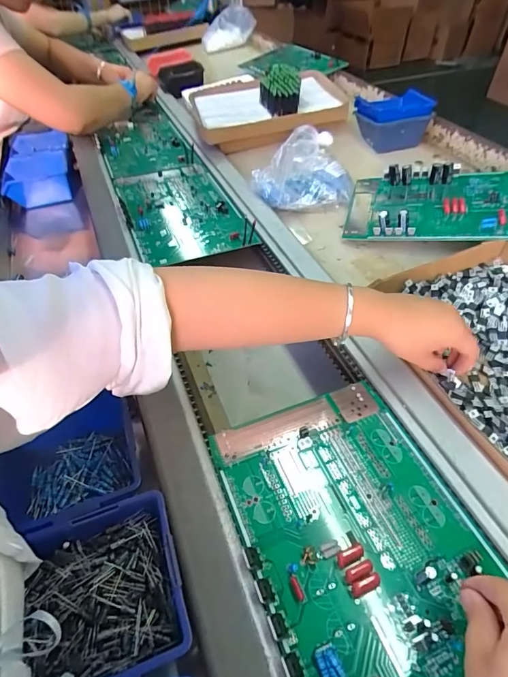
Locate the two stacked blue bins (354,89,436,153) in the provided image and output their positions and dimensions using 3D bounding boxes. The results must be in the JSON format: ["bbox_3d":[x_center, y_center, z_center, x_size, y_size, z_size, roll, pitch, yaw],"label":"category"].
[{"bbox_3d":[0.278,-0.442,0.805,0.126,0.095,0.106,-4,47,-7],"label":"two stacked blue bins"}]

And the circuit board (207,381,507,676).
[{"bbox_3d":[0.093,0.179,0.307,0.173,0.020,0.314,-19,49,-11],"label":"circuit board"}]

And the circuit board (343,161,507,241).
[{"bbox_3d":[0.304,-0.217,0.604,0.316,0.046,0.203,7,49,24],"label":"circuit board"}]

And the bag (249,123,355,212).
[{"bbox_3d":[0.090,-0.286,0.677,0.142,0.091,0.130,-24,52,-23],"label":"bag"}]

